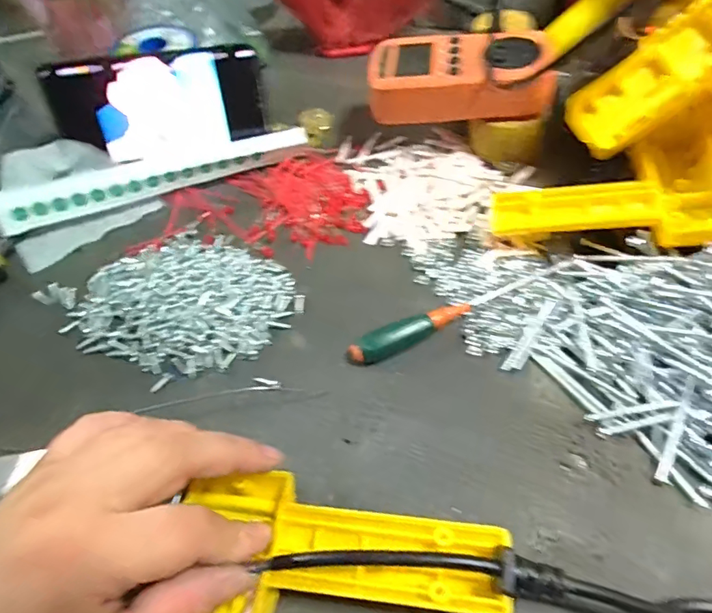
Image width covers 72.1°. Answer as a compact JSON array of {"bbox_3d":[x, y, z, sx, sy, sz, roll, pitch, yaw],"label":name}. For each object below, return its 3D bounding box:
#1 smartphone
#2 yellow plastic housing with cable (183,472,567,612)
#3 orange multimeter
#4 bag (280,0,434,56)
[{"bbox_3d":[-0.154,-0.157,0.383,0.158,0.070,0.016,-5,22,0],"label":"smartphone"},{"bbox_3d":[-0.005,0.127,0.194,0.156,0.039,0.111,3,56,5],"label":"yellow plastic housing with cable"},{"bbox_3d":[0.074,-0.169,0.358,0.129,0.037,0.073,3,55,4],"label":"orange multimeter"},{"bbox_3d":[-0.004,-0.298,0.479,0.164,0.071,0.052,-14,56,-6],"label":"bag"}]

